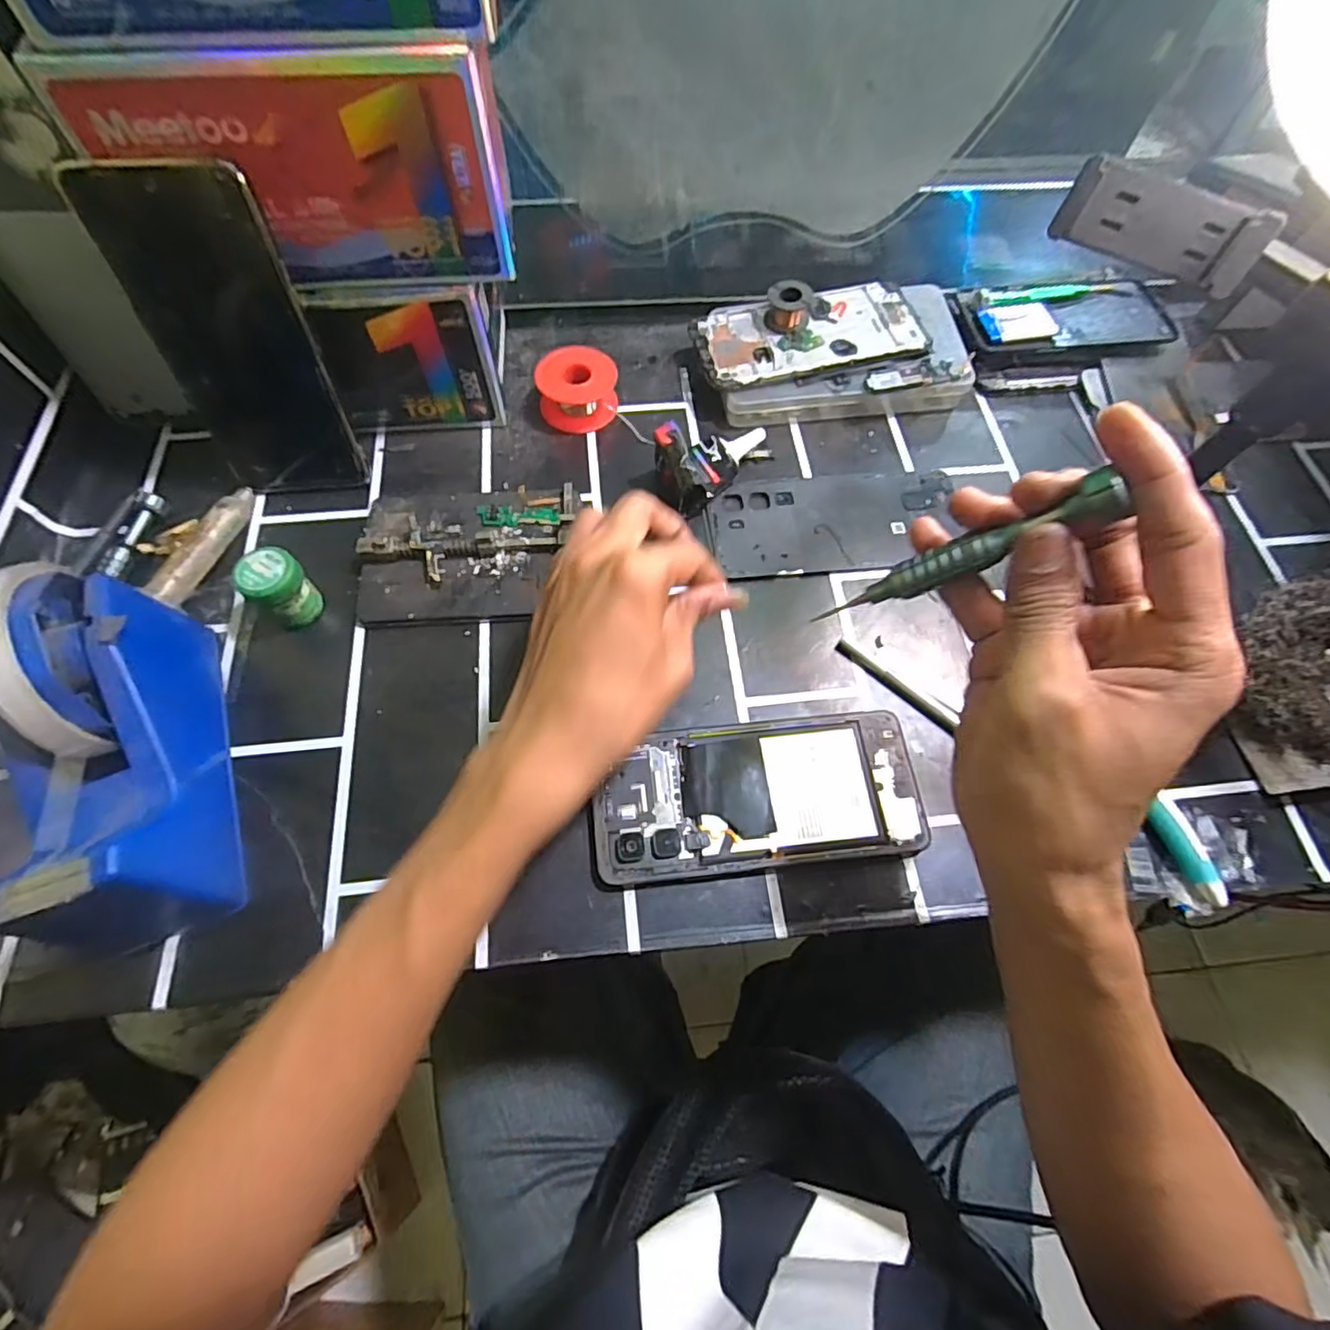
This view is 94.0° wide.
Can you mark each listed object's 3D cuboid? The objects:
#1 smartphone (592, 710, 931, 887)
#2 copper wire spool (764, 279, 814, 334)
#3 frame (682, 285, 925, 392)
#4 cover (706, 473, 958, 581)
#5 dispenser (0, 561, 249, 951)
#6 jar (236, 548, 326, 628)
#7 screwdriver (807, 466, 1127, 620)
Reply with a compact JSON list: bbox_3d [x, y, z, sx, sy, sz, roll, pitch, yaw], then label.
[{"bbox_3d":[0.048,0.066,0.319,0.162,0.012,0.075,-6,65,-2],"label":"smartphone"},{"bbox_3d":[0.085,-0.245,0.425,0.030,0.022,0.026,10,65,6],"label":"copper wire spool"},{"bbox_3d":[0.100,-0.230,0.432,0.154,0.005,0.075,-12,65,-3],"label":"frame"},{"bbox_3d":[0.109,-0.089,0.393,0.157,0.008,0.072,-7,65,-2],"label":"cover"},{"bbox_3d":[-0.249,0.038,0.272,0.056,0.104,0.159,-19,65,-9],"label":"dispenser"},{"bbox_3d":[-0.209,-0.042,0.341,0.027,0.041,0.029,1,65,-2],"label":"jar"},{"bbox_3d":[0.102,-0.036,0.219,0.011,0.104,0.011,22,57,-38],"label":"screwdriver"}]

